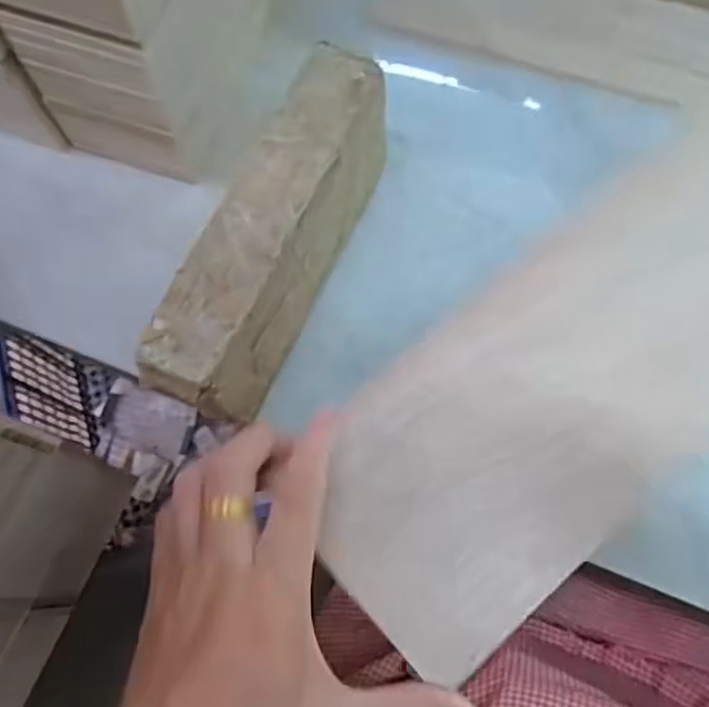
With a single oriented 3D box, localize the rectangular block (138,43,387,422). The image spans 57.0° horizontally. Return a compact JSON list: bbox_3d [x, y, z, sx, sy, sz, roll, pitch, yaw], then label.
[{"bbox_3d":[-0.043,-0.061,0.380,0.047,0.106,0.207,24,75,8],"label":"rectangular block"}]

